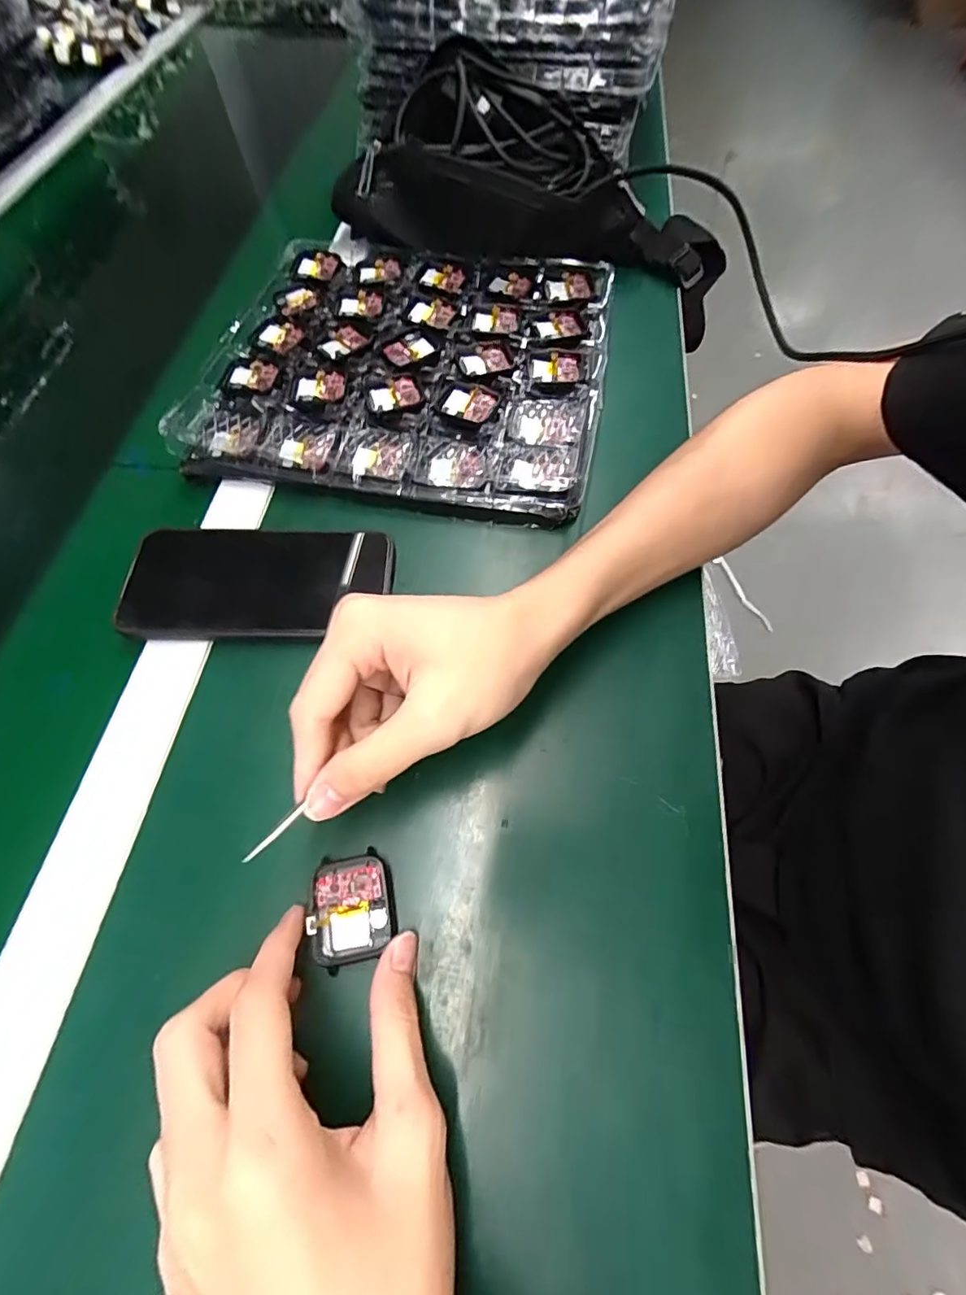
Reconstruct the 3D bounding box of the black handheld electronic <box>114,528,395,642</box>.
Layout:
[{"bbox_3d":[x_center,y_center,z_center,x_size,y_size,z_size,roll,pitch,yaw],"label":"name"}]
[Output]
[{"bbox_3d":[-0.138,-0.043,0.313,0.159,0.006,0.078,-2,64,1],"label":"black handheld electronic"}]

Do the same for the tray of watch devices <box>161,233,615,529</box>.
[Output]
[{"bbox_3d":[-0.058,-0.226,0.398,0.295,0.023,0.268,8,65,6],"label":"tray of watch devices"}]

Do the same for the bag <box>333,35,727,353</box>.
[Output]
[{"bbox_3d":[0.053,-0.395,0.458,0.364,0.119,0.125,14,65,-5],"label":"bag"}]

